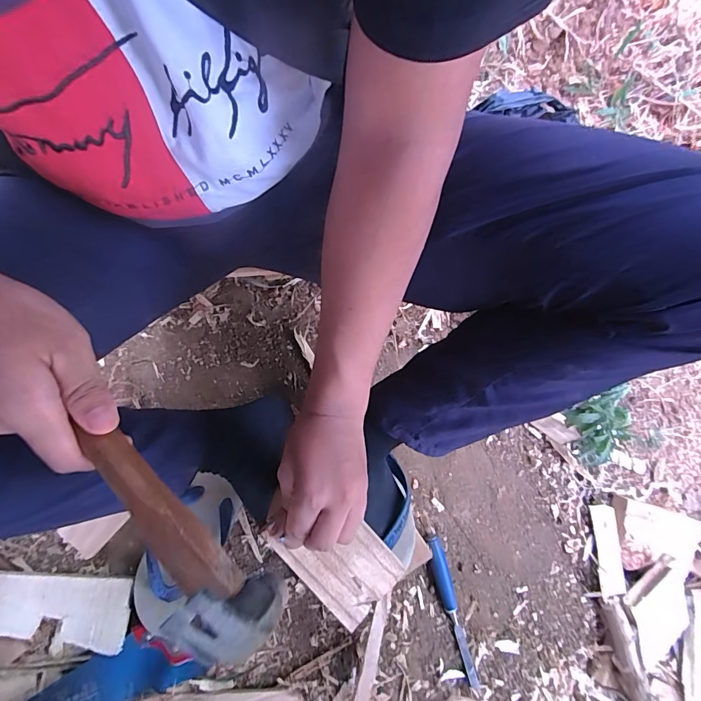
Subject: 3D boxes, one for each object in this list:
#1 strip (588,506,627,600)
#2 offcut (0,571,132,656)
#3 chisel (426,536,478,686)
[{"bbox_3d":[0.439,0.341,0.672,0.038,0.014,0.142,0,78,0],"label":"strip"},{"bbox_3d":[-0.415,0.342,0.524,0.231,0.015,0.081,6,68,-2],"label":"offcut"},{"bbox_3d":[0.153,0.392,0.592,0.021,0.032,0.217,-15,78,-3],"label":"chisel"}]

